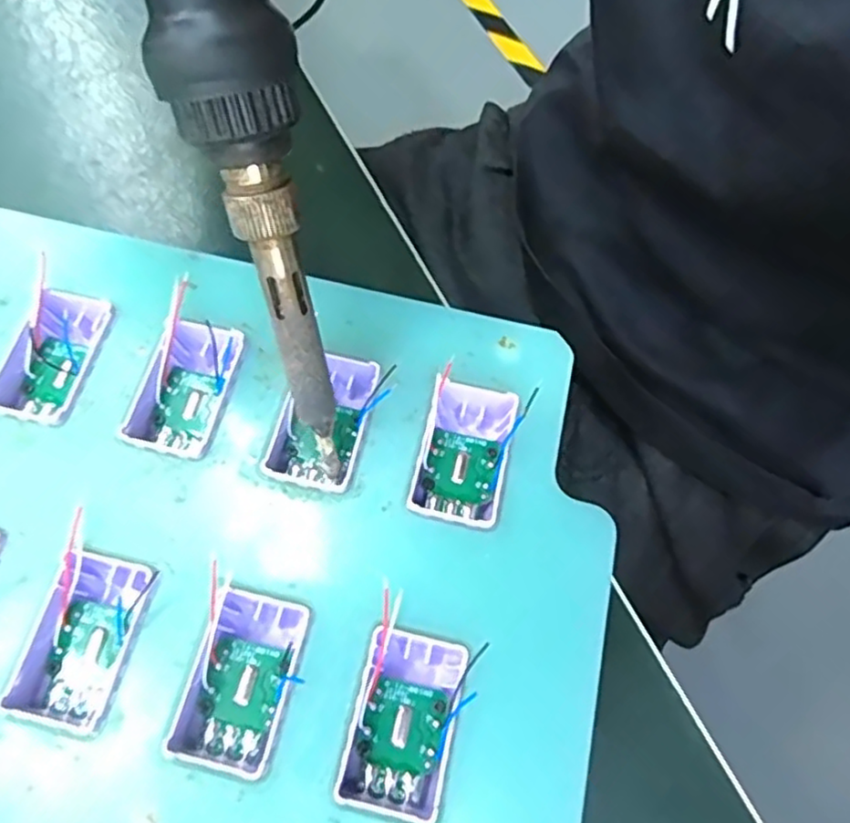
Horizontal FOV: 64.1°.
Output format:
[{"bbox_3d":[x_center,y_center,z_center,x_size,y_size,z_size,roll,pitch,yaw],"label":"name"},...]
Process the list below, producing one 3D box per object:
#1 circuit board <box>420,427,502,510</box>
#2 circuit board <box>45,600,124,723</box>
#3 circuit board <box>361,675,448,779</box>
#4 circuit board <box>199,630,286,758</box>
[{"bbox_3d":[0.008,0.012,0.154,0.015,0.004,0.017,16,68,4],"label":"circuit board"},{"bbox_3d":[-0.069,0.050,0.136,0.013,0.004,0.021,14,68,3],"label":"circuit board"},{"bbox_3d":[-0.005,0.062,0.133,0.014,0.004,0.017,15,68,4],"label":"circuit board"},{"bbox_3d":[-0.037,0.056,0.135,0.014,0.004,0.021,16,68,4],"label":"circuit board"}]

